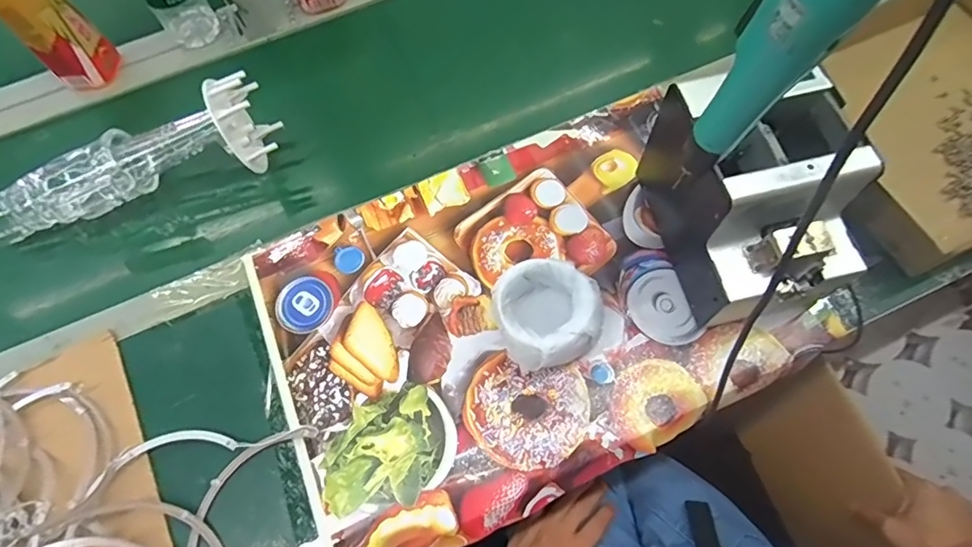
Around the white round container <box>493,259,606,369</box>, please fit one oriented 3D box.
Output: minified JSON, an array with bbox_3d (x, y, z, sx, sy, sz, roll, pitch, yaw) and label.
[{"bbox_3d":[0.054,0.041,0.484,0.093,0.067,0.094,-1,67,2],"label":"white round container"}]

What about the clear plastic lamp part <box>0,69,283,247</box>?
[{"bbox_3d":[-0.392,-0.108,0.570,0.325,0.112,0.088,-23,68,-7],"label":"clear plastic lamp part"}]

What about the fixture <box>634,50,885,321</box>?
[{"bbox_3d":[0.242,-0.077,0.481,0.118,0.152,0.199,-13,67,-3],"label":"fixture"}]

